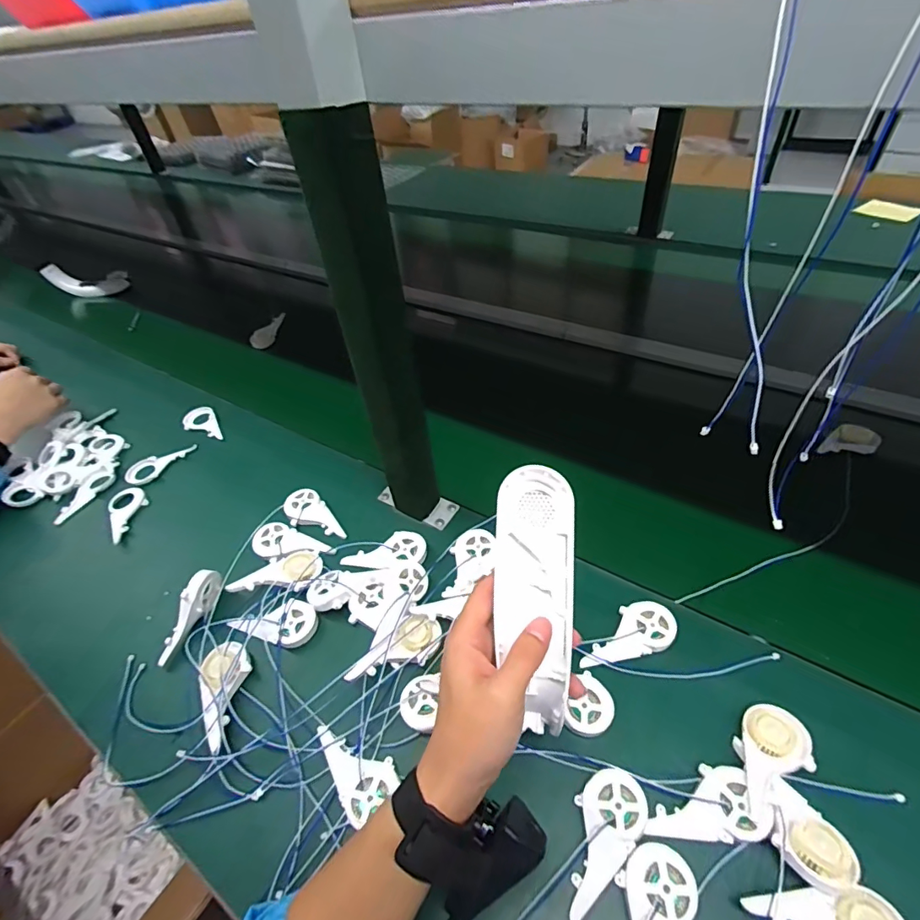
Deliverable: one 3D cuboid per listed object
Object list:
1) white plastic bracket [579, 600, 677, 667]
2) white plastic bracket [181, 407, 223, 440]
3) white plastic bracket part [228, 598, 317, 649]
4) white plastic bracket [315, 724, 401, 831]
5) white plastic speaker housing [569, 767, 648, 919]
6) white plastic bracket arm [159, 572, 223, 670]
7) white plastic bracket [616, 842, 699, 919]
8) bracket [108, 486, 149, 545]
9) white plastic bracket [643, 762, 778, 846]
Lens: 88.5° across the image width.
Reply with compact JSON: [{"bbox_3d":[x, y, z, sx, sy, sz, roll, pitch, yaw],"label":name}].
[{"bbox_3d":[0.152,0.158,0.433,0.090,0.013,0.044,-11,46,-3],"label":"white plastic bracket"},{"bbox_3d":[-0.394,-0.052,0.716,0.049,0.013,0.076,-25,48,-15],"label":"white plastic bracket"},{"bbox_3d":[-0.182,0.159,0.470,0.078,0.016,0.044,8,48,15],"label":"white plastic bracket part"},{"bbox_3d":[-0.083,0.243,0.379,0.043,0.018,0.077,-30,50,-20],"label":"white plastic bracket"},{"bbox_3d":[0.097,0.268,0.338,0.089,0.016,0.045,-34,51,-23],"label":"white plastic speaker housing"},{"bbox_3d":[-0.272,0.158,0.474,0.015,0.033,0.094,15,71,18],"label":"white plastic bracket arm"},{"bbox_3d":[0.118,0.300,0.307,0.091,0.013,0.045,-36,52,-25],"label":"white plastic bracket"},{"bbox_3d":[-0.426,0.065,0.606,0.041,0.010,0.099,-27,49,-18],"label":"bracket"},{"bbox_3d":[0.178,0.250,0.345,0.085,0.014,0.044,-3,46,5],"label":"white plastic bracket"}]

